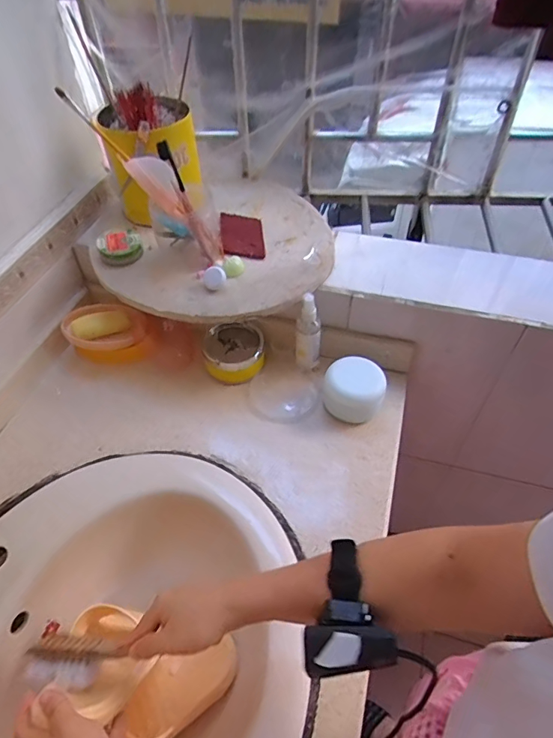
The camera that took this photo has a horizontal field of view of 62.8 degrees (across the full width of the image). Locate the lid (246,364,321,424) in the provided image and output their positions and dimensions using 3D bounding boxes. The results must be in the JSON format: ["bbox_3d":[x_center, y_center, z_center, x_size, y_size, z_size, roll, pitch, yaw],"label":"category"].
[{"bbox_3d":[0.009,0.037,0.747,0.112,0.031,0.116,0,49,0],"label":"lid"}]

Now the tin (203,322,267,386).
[{"bbox_3d":[-0.068,-0.026,0.742,0.093,0.052,0.093,0,49,0],"label":"tin"}]

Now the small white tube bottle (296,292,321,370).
[{"bbox_3d":[0.051,-0.055,0.710,0.036,0.135,0.028,19,52,16],"label":"small white tube bottle"}]

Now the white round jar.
[{"bbox_3d":[0.116,0.033,0.685,0.087,0.065,0.076,12,50,11],"label":"white round jar"}]

